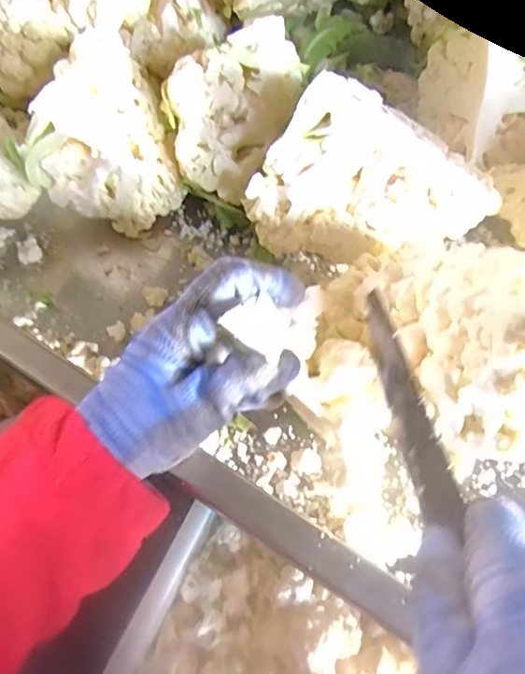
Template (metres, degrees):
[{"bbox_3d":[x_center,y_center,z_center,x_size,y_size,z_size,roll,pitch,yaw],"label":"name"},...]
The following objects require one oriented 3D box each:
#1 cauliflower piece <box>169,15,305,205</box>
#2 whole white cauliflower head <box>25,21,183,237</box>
[{"bbox_3d":[-0.023,-0.174,0.391,0.074,0.075,0.113,29,66,13],"label":"cauliflower piece"},{"bbox_3d":[-0.105,-0.150,0.391,0.099,0.096,0.116,19,65,8],"label":"whole white cauliflower head"}]

